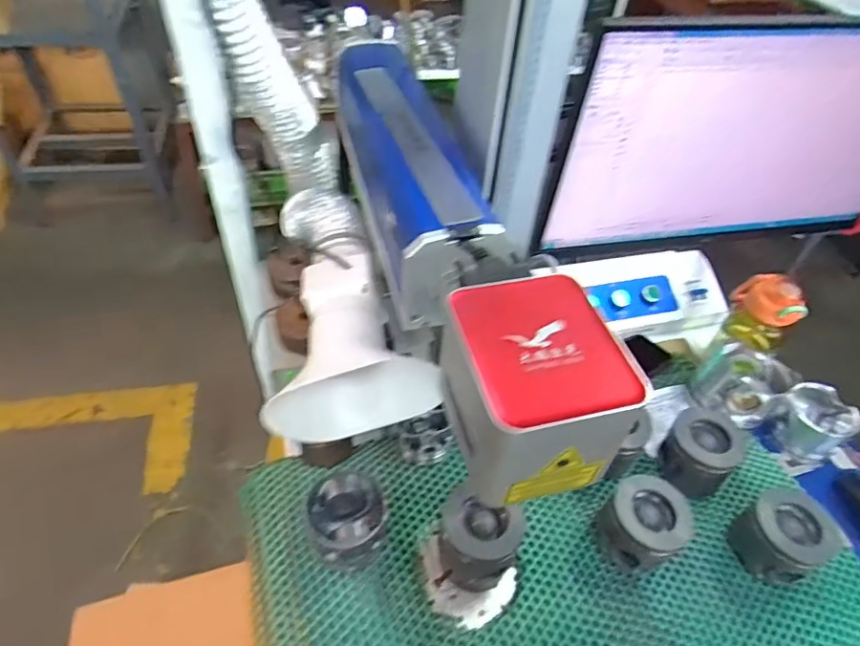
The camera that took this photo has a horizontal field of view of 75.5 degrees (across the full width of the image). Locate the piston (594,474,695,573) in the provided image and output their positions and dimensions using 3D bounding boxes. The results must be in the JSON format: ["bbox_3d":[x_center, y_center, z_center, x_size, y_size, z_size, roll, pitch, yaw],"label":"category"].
[{"bbox_3d":[0.252,0.239,0.659,0.091,0.083,0.086,3,46,-3],"label":"piston"}]

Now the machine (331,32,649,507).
[{"bbox_3d":[0.007,-0.103,0.534,0.106,0.117,0.557,-10,48,-14],"label":"machine"}]

